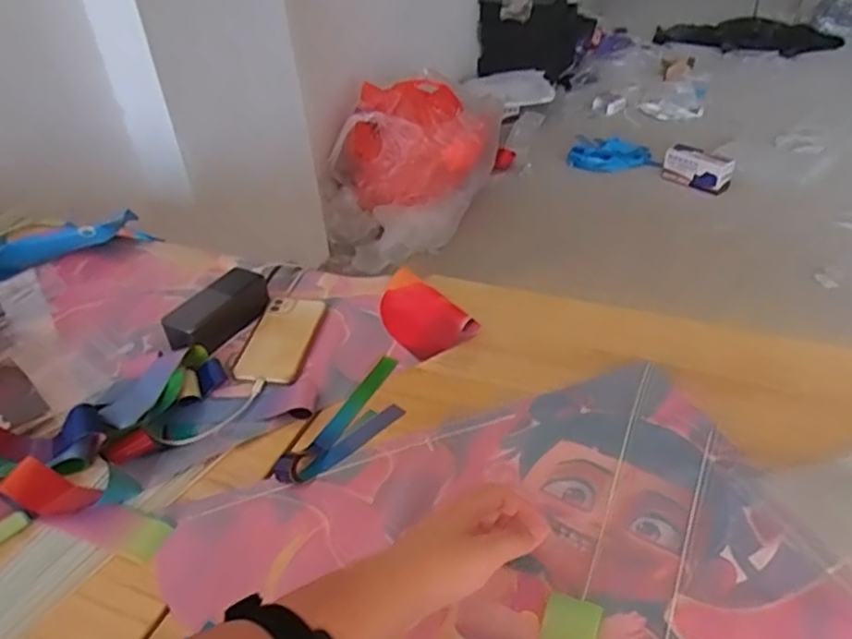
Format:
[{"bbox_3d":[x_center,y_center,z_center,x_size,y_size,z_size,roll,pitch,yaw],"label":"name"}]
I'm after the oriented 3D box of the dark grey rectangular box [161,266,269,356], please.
[{"bbox_3d":[-0.259,-0.008,0.811,0.059,0.052,0.144,15,41,24],"label":"dark grey rectangular box"}]

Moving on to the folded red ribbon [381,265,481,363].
[{"bbox_3d":[-0.014,-0.011,0.834,0.088,0.028,0.160,-24,40,-25],"label":"folded red ribbon"}]

